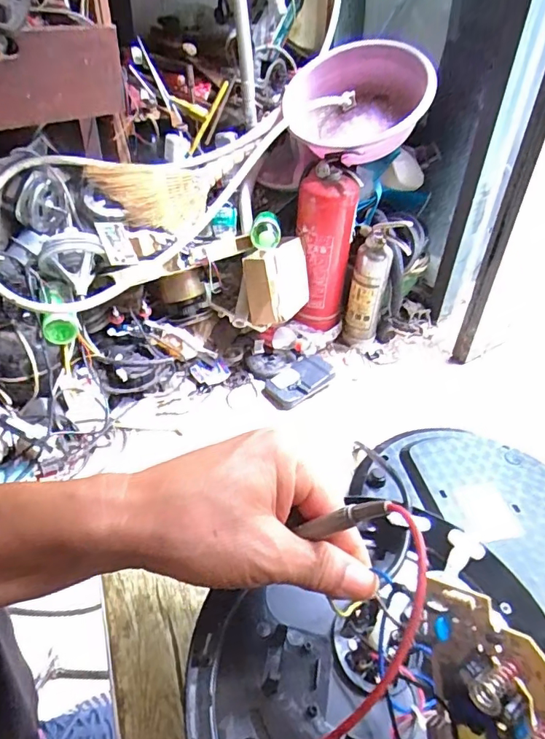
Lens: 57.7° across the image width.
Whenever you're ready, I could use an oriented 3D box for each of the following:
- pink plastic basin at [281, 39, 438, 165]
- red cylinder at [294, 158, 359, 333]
[{"bbox_3d":[0.207,-0.636,1.198,0.344,0.156,0.361,-19,63,11],"label":"pink plastic basin"},{"bbox_3d":[0.120,-0.296,1.254,0.129,0.387,0.106,-9,41,-13],"label":"red cylinder"}]

